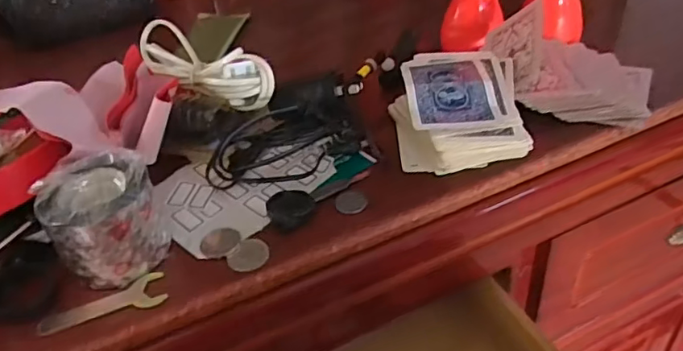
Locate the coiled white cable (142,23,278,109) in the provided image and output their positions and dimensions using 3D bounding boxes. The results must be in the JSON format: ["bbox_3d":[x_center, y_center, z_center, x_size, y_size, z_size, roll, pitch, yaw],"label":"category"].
[{"bbox_3d":[-0.110,-0.083,0.425,0.146,0.035,0.035,26,49,34],"label":"coiled white cable"}]

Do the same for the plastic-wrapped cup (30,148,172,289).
[{"bbox_3d":[-0.132,0.024,0.320,0.058,0.062,0.047,-23,42,-20],"label":"plastic-wrapped cup"}]

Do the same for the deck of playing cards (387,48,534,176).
[{"bbox_3d":[0.080,-0.045,0.392,0.084,0.042,0.107,-1,39,7],"label":"deck of playing cards"}]

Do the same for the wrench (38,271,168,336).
[{"bbox_3d":[-0.131,0.071,0.311,0.066,0.004,0.023,-17,40,-12],"label":"wrench"}]

